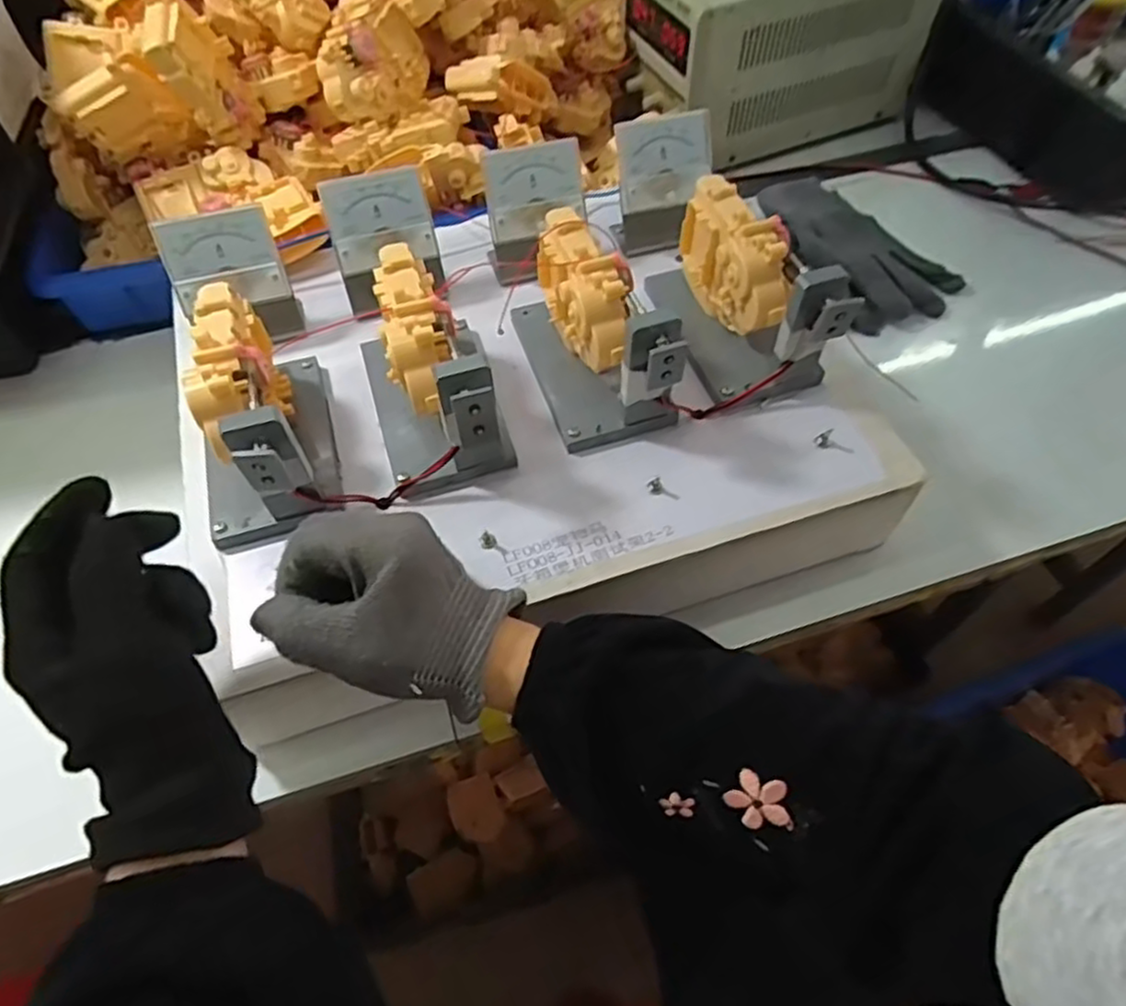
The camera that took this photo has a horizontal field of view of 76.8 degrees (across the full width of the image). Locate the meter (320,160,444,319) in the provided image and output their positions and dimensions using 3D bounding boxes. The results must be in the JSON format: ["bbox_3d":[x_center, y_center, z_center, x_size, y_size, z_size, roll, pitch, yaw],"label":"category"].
[{"bbox_3d":[-0.114,-0.167,0.454,0.064,0.064,0.050,-18,59,-12],"label":"meter"}]

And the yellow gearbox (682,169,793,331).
[{"bbox_3d":[0.102,-0.140,0.421,0.033,0.070,0.096,-12,57,-8],"label":"yellow gearbox"}]

